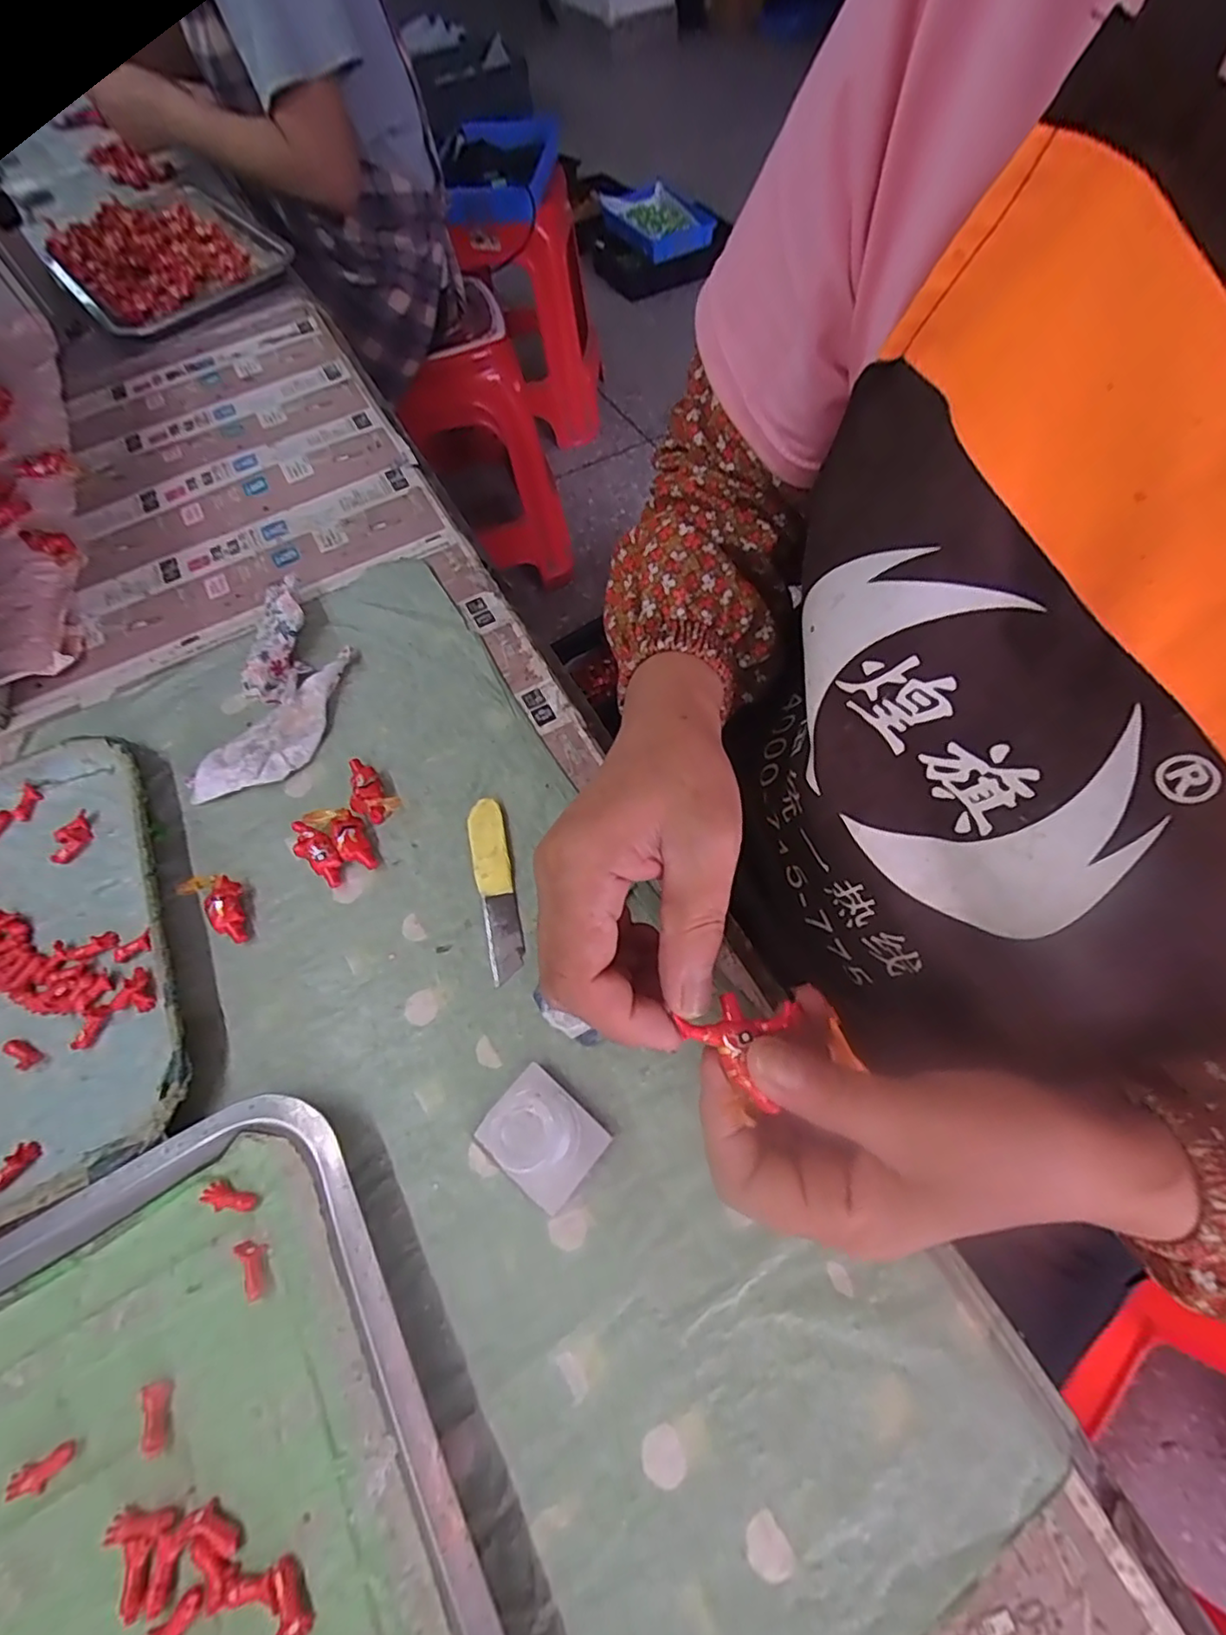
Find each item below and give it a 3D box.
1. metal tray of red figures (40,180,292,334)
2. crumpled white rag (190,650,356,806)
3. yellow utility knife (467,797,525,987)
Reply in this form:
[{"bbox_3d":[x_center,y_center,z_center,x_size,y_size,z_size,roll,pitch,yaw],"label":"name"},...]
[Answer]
[{"bbox_3d":[-0.488,-0.614,0.687,0.204,0.046,0.246,-38,66,-17],"label":"metal tray of red figures"},{"bbox_3d":[-0.206,-0.054,0.396,0.047,0.013,0.128,39,70,21],"label":"crumpled white rag"},{"bbox_3d":[-0.065,0.036,0.346,0.020,0.007,0.104,-13,62,-4],"label":"yellow utility knife"}]

